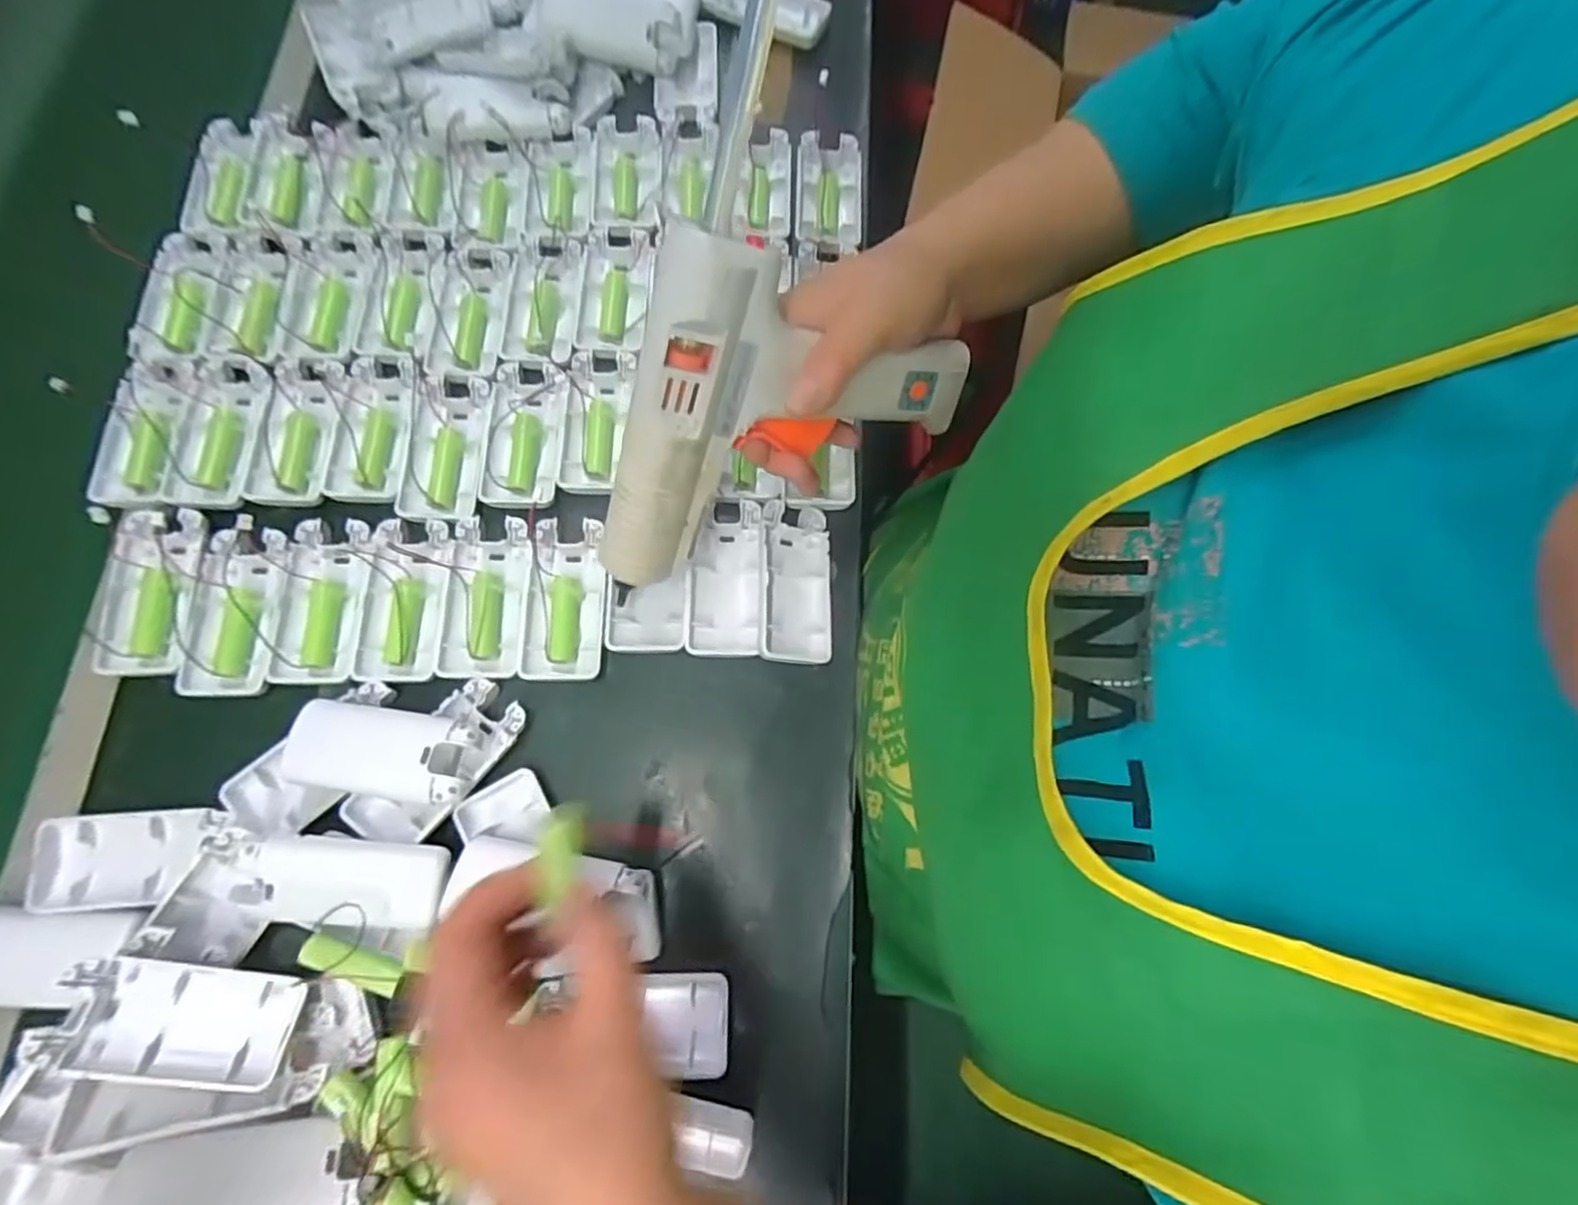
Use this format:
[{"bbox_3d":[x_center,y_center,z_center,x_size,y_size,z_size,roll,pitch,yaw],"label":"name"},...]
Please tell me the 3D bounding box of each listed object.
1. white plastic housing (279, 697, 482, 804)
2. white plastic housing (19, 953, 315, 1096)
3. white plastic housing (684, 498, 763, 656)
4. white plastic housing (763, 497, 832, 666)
[{"bbox_3d":[-0.213,0.078,0.360,0.094,0.024,0.043,8,74,0],"label":"white plastic housing"},{"bbox_3d":[-0.272,0.186,0.302,0.091,0.018,0.044,16,48,-15],"label":"white plastic housing"},{"bbox_3d":[-0.038,-0.016,0.402,0.043,0.023,0.095,0,74,-2],"label":"white plastic housing"},{"bbox_3d":[0.005,-0.013,0.401,0.041,0.024,0.095,0,74,-2],"label":"white plastic housing"}]

